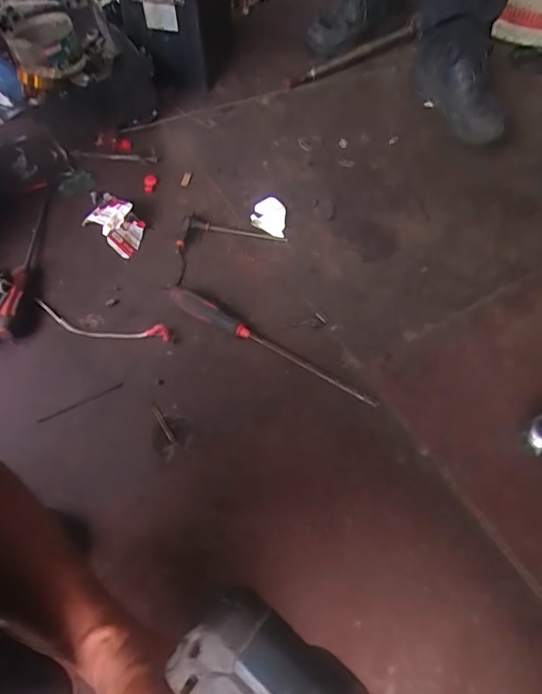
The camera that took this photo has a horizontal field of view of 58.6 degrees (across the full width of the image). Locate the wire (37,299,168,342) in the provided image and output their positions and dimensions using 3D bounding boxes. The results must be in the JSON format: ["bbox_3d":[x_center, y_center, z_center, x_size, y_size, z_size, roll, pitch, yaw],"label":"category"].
[{"bbox_3d":[-0.238,-0.029,0.671,0.199,0.012,0.034,11,59,8],"label":"wire"}]

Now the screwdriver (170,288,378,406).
[{"bbox_3d":[-0.006,-0.005,0.649,0.319,0.025,0.034,26,62,16],"label":"screwdriver"}]

